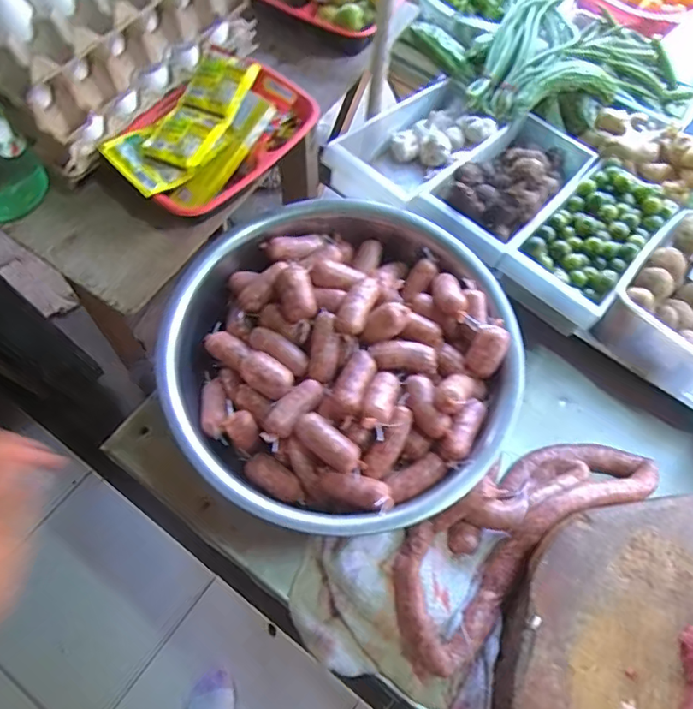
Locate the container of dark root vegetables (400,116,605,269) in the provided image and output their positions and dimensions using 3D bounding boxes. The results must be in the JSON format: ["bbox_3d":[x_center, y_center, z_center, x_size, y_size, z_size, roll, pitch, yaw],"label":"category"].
[{"bbox_3d":[0.201,-0.217,0.670,0.131,0.055,0.240,39,56,12],"label":"container of dark root vegetables"}]

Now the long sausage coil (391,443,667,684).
[{"bbox_3d":[0.185,0.173,0.571,0.353,0.065,0.160,-33,73,-15],"label":"long sausage coil"}]

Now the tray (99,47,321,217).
[{"bbox_3d":[-0.149,-0.246,0.576,0.135,0.053,0.210,38,71,12],"label":"tray"}]

